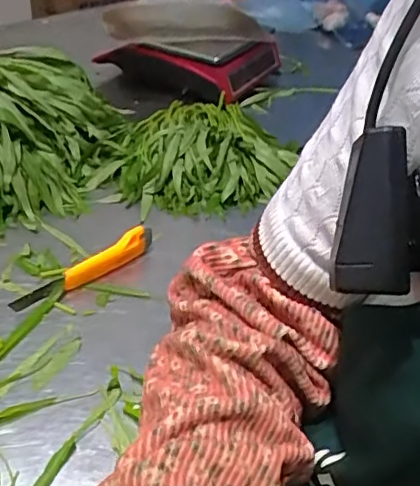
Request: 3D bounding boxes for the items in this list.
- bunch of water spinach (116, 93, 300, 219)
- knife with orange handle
[{"bbox_3d":[-0.007,-0.156,0.930,0.263,0.071,0.298,3,36,-6],"label":"bunch of water spinach"},{"bbox_3d":[-0.148,0.030,0.682,0.015,0.046,0.199,33,43,32],"label":"knife with orange handle"}]

